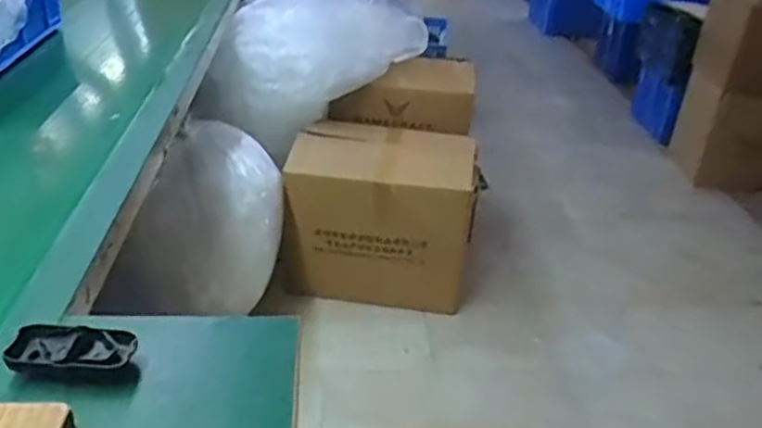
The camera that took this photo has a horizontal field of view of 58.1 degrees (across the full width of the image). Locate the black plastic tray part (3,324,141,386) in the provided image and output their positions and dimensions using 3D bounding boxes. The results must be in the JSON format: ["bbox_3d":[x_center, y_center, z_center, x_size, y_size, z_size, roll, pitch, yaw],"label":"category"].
[{"bbox_3d":[-0.284,0.131,0.643,0.109,0.032,0.047,3,31,-3],"label":"black plastic tray part"}]

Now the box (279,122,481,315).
[{"bbox_3d":[-0.004,0.023,1.973,0.514,0.456,0.288,5,31,0],"label":"box"}]

